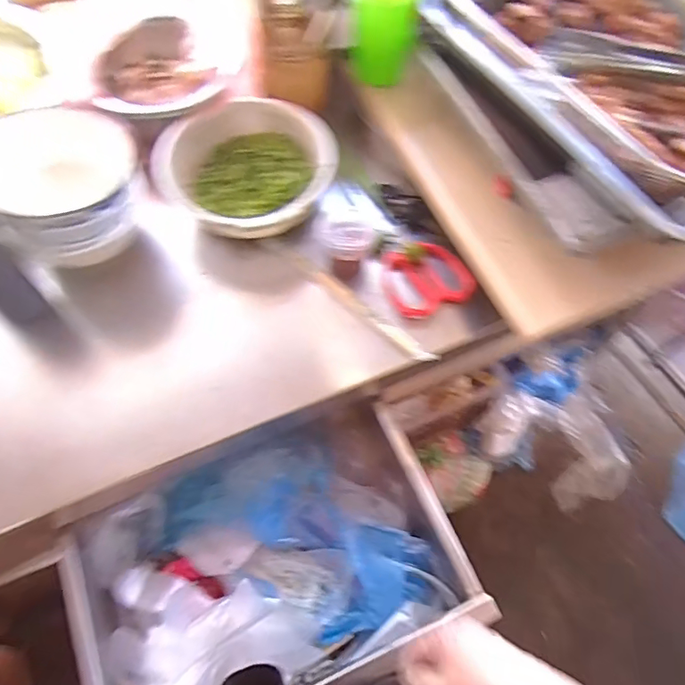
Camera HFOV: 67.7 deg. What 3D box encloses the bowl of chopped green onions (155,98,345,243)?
[{"bbox_3d":[-0.108,-0.212,0.614,0.191,0.073,0.200,38,68,15],"label":"bowl of chopped green onions"}]

